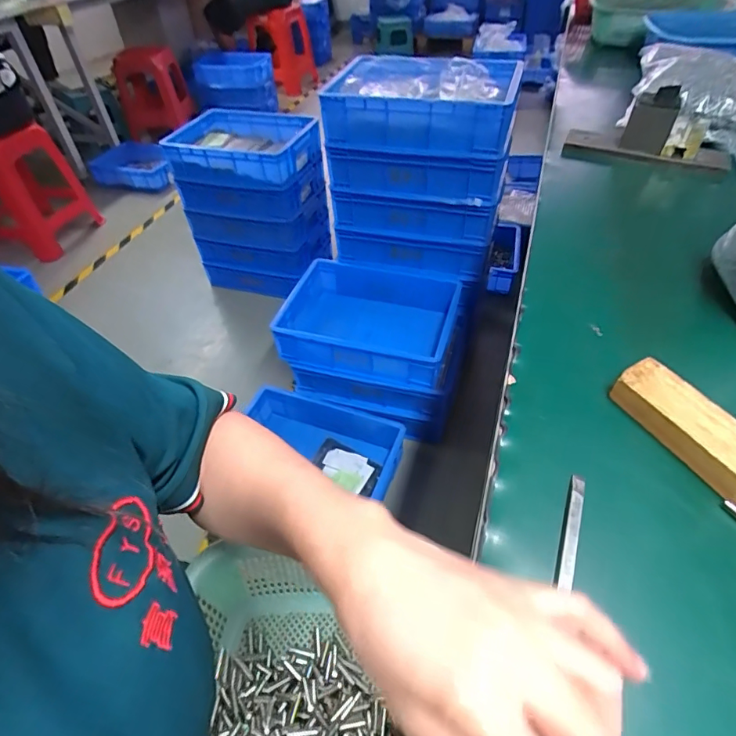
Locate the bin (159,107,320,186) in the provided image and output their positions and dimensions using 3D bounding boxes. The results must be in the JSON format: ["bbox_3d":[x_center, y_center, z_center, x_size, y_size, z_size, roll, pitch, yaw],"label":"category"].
[{"bbox_3d":[-0.365,-0.676,1.431,0.379,0.133,0.302,10,47,13],"label":"bin"}]

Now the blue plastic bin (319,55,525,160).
[{"bbox_3d":[0.128,-0.600,1.060,0.416,0.133,0.298,15,48,18],"label":"blue plastic bin"}]

